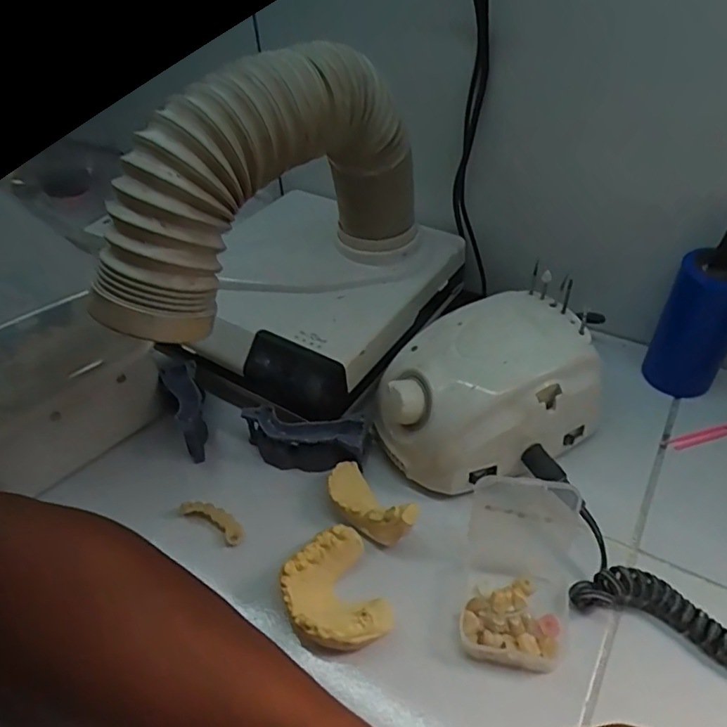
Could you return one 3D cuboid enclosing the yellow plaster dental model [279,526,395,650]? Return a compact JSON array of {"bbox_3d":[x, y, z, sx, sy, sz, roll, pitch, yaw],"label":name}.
[{"bbox_3d":[-0.017,0.129,0.314,0.050,0.030,0.060,-17,45,-14],"label":"yellow plaster dental model"}]

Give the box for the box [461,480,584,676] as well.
[{"bbox_3d":[0.083,0.114,0.301,0.059,0.059,0.074,10,45,14],"label":"box"}]

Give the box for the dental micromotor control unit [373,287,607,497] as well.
[{"bbox_3d":[0.081,0.022,0.379,0.139,0.083,0.099,-26,48,-22],"label":"dental micromotor control unit"}]

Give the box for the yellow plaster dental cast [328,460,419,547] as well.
[{"bbox_3d":[0.002,0.088,0.351,0.029,0.038,0.064,-29,49,-24],"label":"yellow plaster dental cast"}]

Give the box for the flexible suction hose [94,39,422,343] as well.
[{"bbox_3d":[-0.037,-0.103,0.313,0.060,0.125,0.230,19,33,22],"label":"flexible suction hose"}]

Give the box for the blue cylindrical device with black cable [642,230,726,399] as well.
[{"bbox_3d":[0.240,-0.033,0.404,0.042,0.125,0.047,-25,47,-21],"label":"blue cylindrical device with black cable"}]

